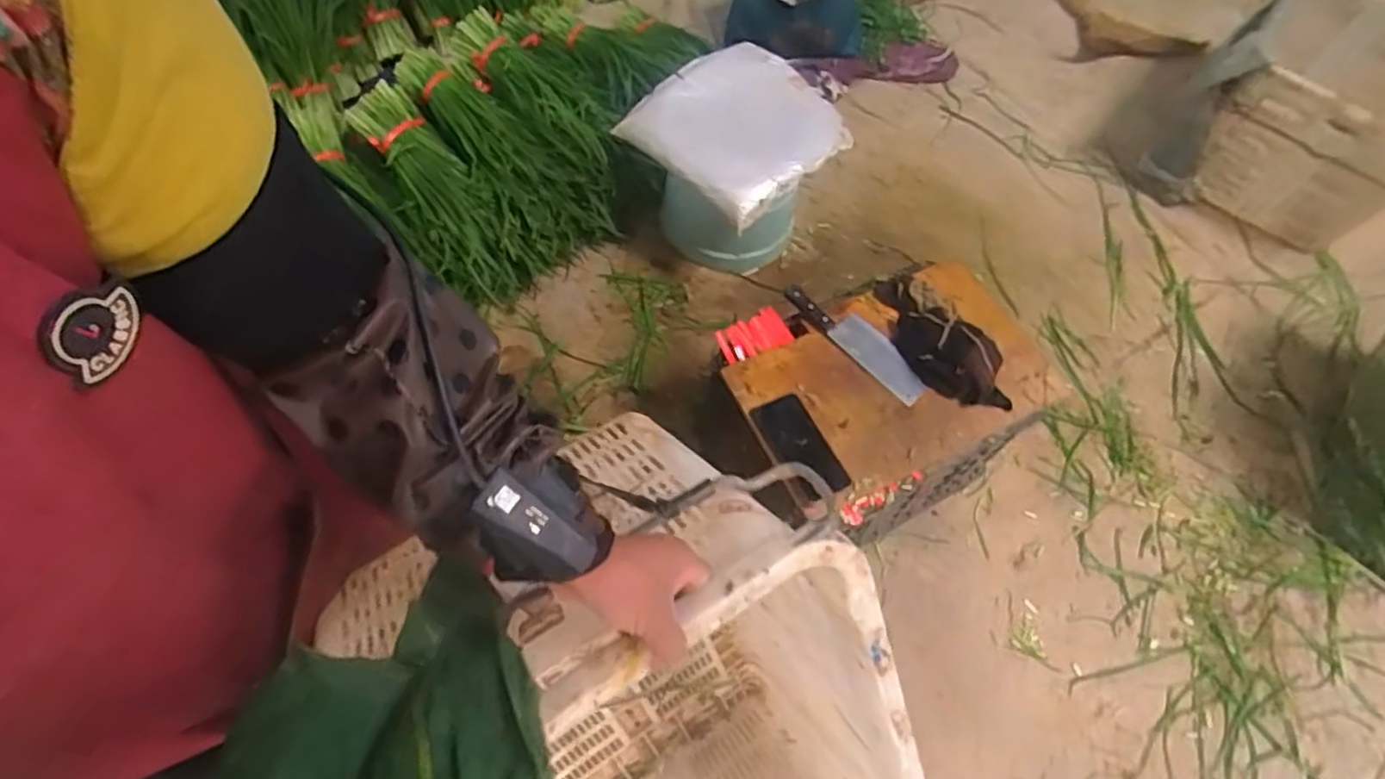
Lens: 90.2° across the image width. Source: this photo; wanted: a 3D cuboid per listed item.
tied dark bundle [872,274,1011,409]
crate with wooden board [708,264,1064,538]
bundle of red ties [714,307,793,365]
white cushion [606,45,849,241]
[{"bbox_3d":[0.383,-0.077,1.068,0.121,0.054,0.260,-32,69,-18],"label":"tied dark bundle"},{"bbox_3d":[0.310,0.031,1.158,0.498,0.239,0.327,-29,68,-18],"label":"crate with wooden board"},{"bbox_3d":[0.095,-0.084,1.098,0.104,0.023,0.069,-22,66,-14],"label":"bundle of red ties"},{"bbox_3d":[0.089,-0.493,1.272,0.339,0.075,0.322,-44,80,-8],"label":"white cushion"}]

